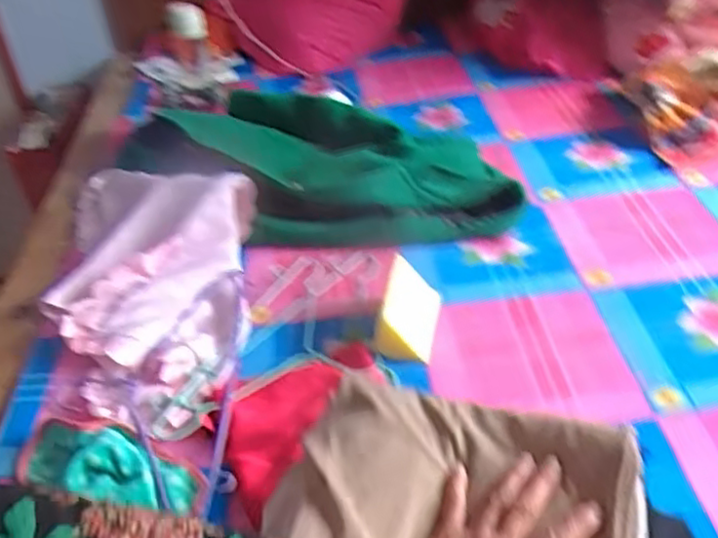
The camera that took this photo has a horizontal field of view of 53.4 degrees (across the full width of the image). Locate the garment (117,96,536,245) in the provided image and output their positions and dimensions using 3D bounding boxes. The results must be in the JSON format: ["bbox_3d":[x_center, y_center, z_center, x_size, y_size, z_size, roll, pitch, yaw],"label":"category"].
[{"bbox_3d":[-0.094,-0.188,1.252,0.736,0.089,0.333,21,44,31],"label":"garment"}]

